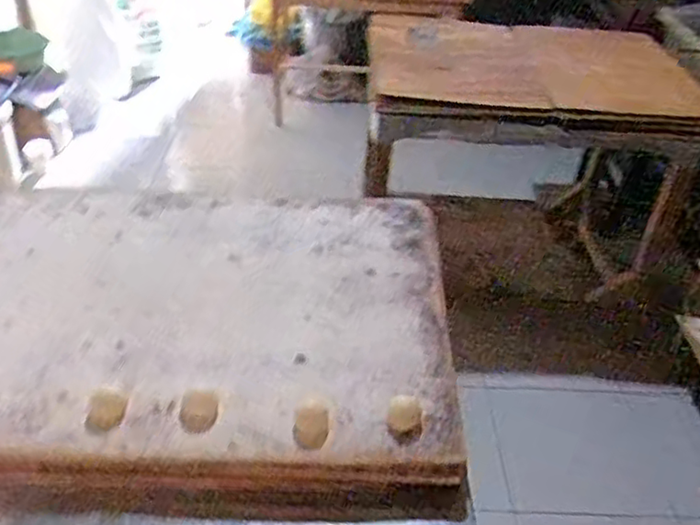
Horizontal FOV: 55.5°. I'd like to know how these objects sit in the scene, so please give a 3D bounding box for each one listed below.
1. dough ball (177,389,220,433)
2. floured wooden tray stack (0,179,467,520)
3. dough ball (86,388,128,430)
[{"bbox_3d":[-0.134,0.131,0.590,0.033,0.017,0.037,0,37,-6],"label":"dough ball"},{"bbox_3d":[-0.200,0.052,0.724,0.600,0.053,0.452,3,37,-2],"label":"floured wooden tray stack"},{"bbox_3d":[-0.214,0.127,0.584,0.033,0.017,0.034,3,37,-2],"label":"dough ball"}]

